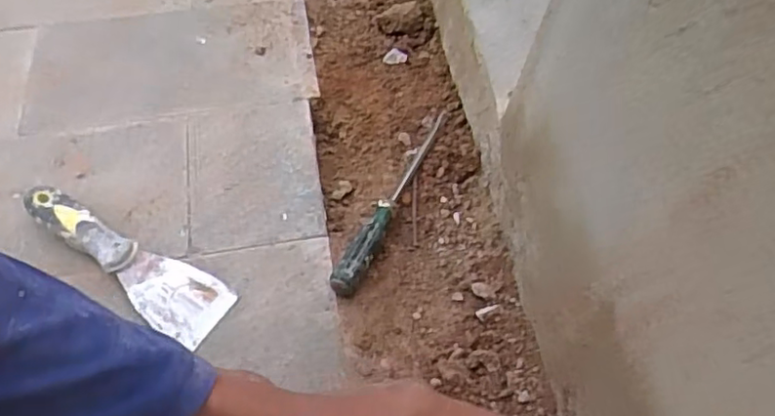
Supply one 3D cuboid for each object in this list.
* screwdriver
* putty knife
[{"bbox_3d":[0.010,-0.015,0.535,0.018,0.028,0.211,23,60,13],"label":"screwdriver"},{"bbox_3d":[-0.210,0.039,0.489,0.185,0.027,0.052,27,61,15],"label":"putty knife"}]

